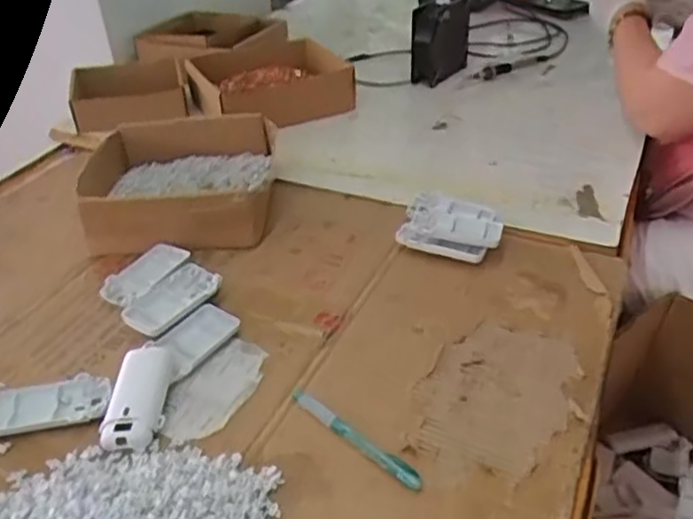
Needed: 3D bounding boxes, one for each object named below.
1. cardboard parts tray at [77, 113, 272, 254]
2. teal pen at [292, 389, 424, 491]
[{"bbox_3d":[-0.196,-0.093,0.804,0.215,0.066,0.196,-4,37,-1],"label":"cardboard parts tray"},{"bbox_3d":[0.004,0.136,0.526,0.129,0.007,0.014,26,46,32],"label":"teal pen"}]

